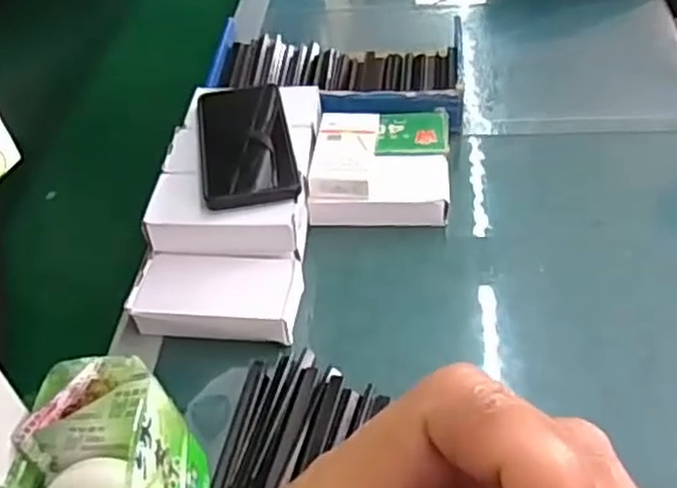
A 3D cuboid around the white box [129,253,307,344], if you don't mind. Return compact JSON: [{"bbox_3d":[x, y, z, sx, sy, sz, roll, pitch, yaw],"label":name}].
[{"bbox_3d":[-0.096,0.041,0.565,0.127,0.031,0.070,2,46,8],"label":"white box"}]

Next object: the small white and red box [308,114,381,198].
[{"bbox_3d":[0.007,-0.083,0.649,0.053,0.021,0.103,2,46,8],"label":"small white and red box"}]

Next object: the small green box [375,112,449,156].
[{"bbox_3d":[0.071,-0.106,0.682,0.068,0.008,0.061,0,45,6],"label":"small green box"}]

